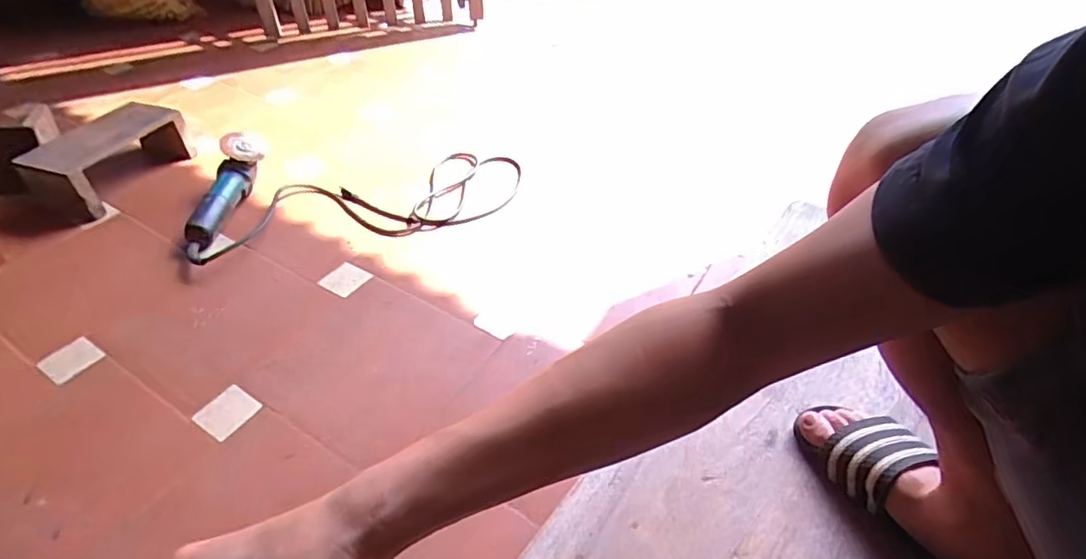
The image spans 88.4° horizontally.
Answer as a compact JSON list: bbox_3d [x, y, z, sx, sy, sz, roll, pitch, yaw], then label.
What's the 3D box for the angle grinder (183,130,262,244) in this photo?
[{"bbox_3d":[-0.650,-0.186,1.144,0.089,0.075,0.272,3,56,1],"label":"angle grinder"}]

